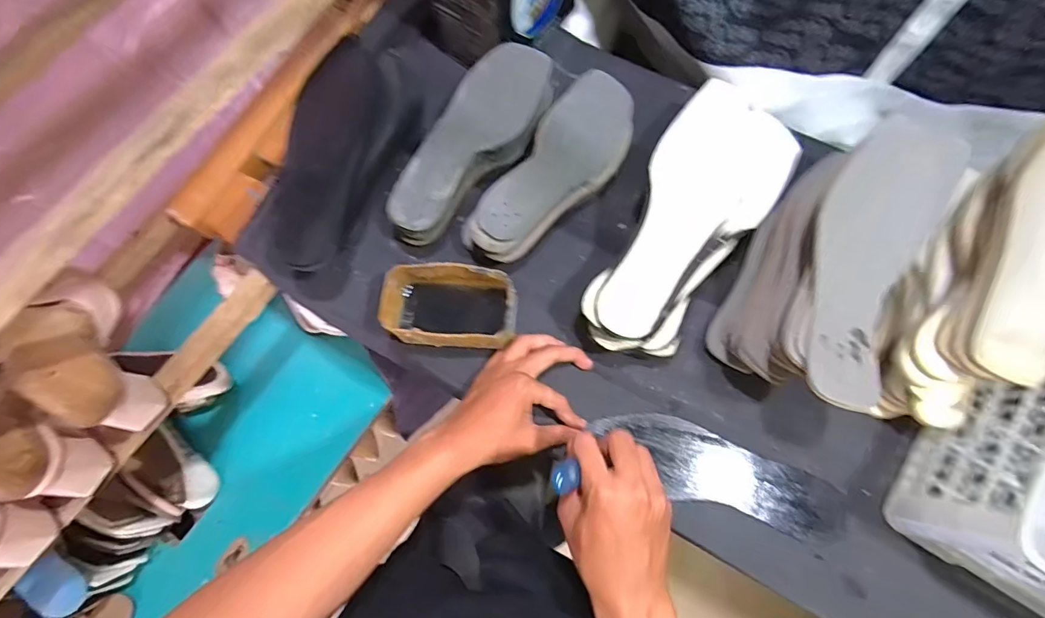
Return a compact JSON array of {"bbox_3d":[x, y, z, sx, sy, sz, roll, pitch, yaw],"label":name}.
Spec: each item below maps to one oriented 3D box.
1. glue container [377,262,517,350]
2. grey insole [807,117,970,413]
[{"bbox_3d":[-0.073,0.000,0.499,0.130,0.075,0.079,0,74,2],"label":"glue container"},{"bbox_3d":[0.291,-0.048,0.401,0.091,0.032,0.257,26,76,9],"label":"grey insole"}]

